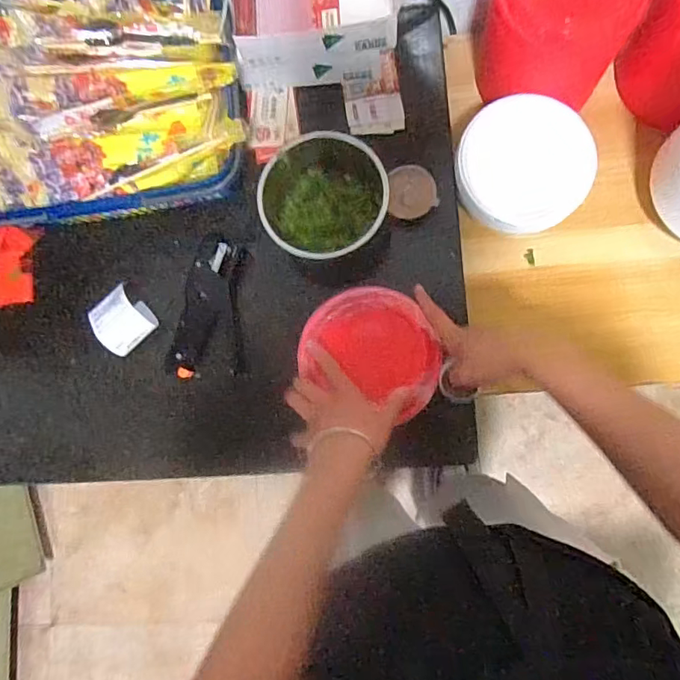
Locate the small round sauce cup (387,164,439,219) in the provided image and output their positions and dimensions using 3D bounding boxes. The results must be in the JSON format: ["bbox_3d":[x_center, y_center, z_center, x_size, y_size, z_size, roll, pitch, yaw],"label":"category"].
[{"bbox_3d":[0.087,-0.173,0.613,0.056,0.035,0.062,-2,83,6],"label":"small round sauce cup"}]

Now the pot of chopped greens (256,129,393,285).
[{"bbox_3d":[-0.016,-0.159,0.596,0.140,0.068,0.139,-1,83,6],"label":"pot of chopped greens"}]

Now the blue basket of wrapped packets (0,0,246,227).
[{"bbox_3d":[-0.301,-0.277,0.591,0.372,0.108,0.254,-7,82,5],"label":"blue basket of wrapped packets"}]

